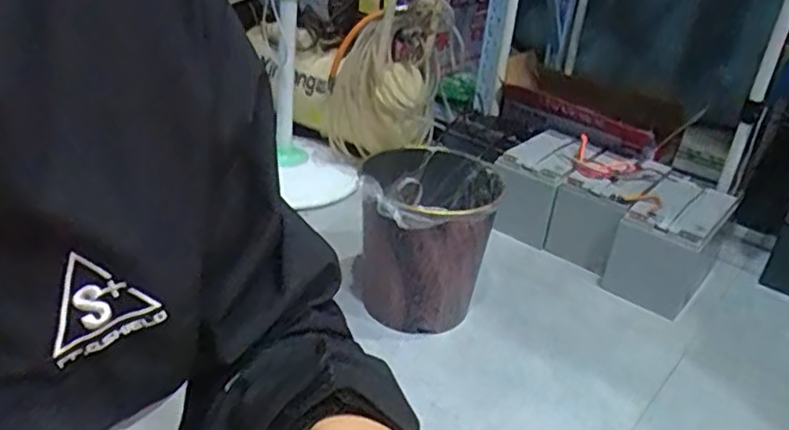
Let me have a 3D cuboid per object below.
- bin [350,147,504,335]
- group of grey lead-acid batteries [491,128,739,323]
[{"bbox_3d":[0.053,0.041,1.177,0.225,0.247,0.255,8,29,5],"label":"bin"},{"bbox_3d":[0.452,-0.006,1.428,0.455,0.184,0.251,27,35,33],"label":"group of grey lead-acid batteries"}]

